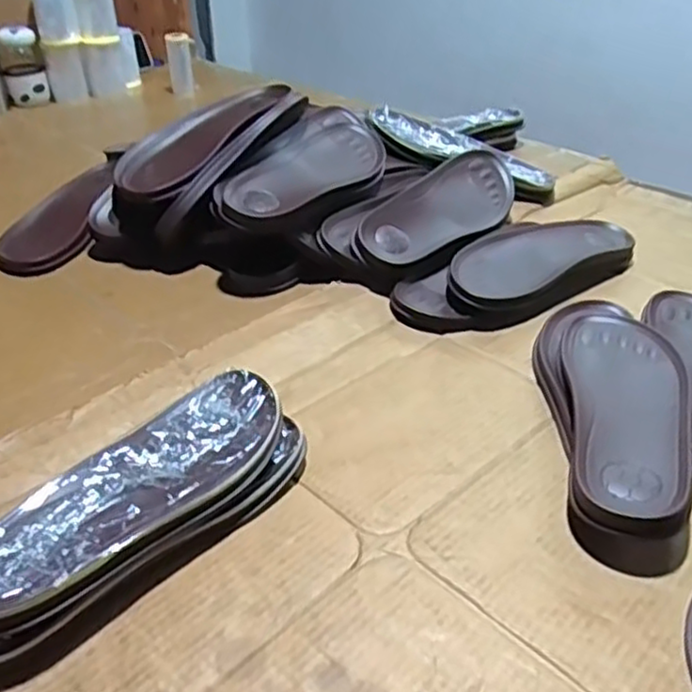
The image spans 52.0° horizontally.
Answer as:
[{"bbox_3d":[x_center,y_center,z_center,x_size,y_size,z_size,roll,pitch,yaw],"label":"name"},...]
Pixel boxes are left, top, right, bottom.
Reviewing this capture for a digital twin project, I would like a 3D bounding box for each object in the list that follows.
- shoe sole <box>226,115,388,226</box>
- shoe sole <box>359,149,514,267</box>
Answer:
[{"bbox_3d":[-0.040,-0.183,0.766,0.101,0.025,0.243,31,46,14],"label":"shoe sole"},{"bbox_3d":[0.112,-0.150,0.778,0.235,0.018,0.092,-37,89,-35],"label":"shoe sole"}]

